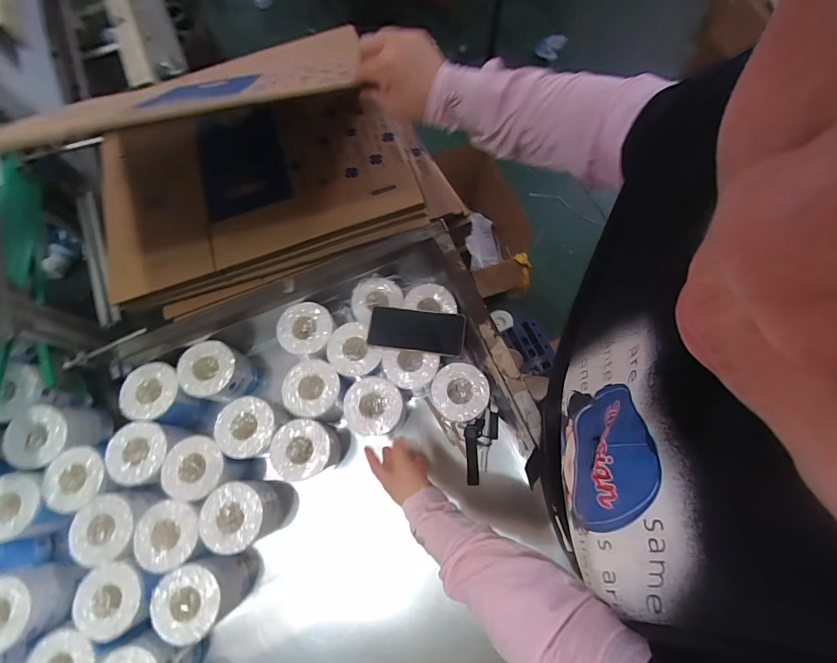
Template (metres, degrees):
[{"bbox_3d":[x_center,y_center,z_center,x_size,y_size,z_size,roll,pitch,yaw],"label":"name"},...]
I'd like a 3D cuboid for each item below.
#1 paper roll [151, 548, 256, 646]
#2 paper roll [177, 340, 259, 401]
[{"bbox_3d":[-0.336,0.416,0.626,0.103,0.127,0.095,-1,70,2],"label":"paper roll"},{"bbox_3d":[-0.373,0.080,0.727,0.102,0.106,0.096,-1,70,2],"label":"paper roll"}]

